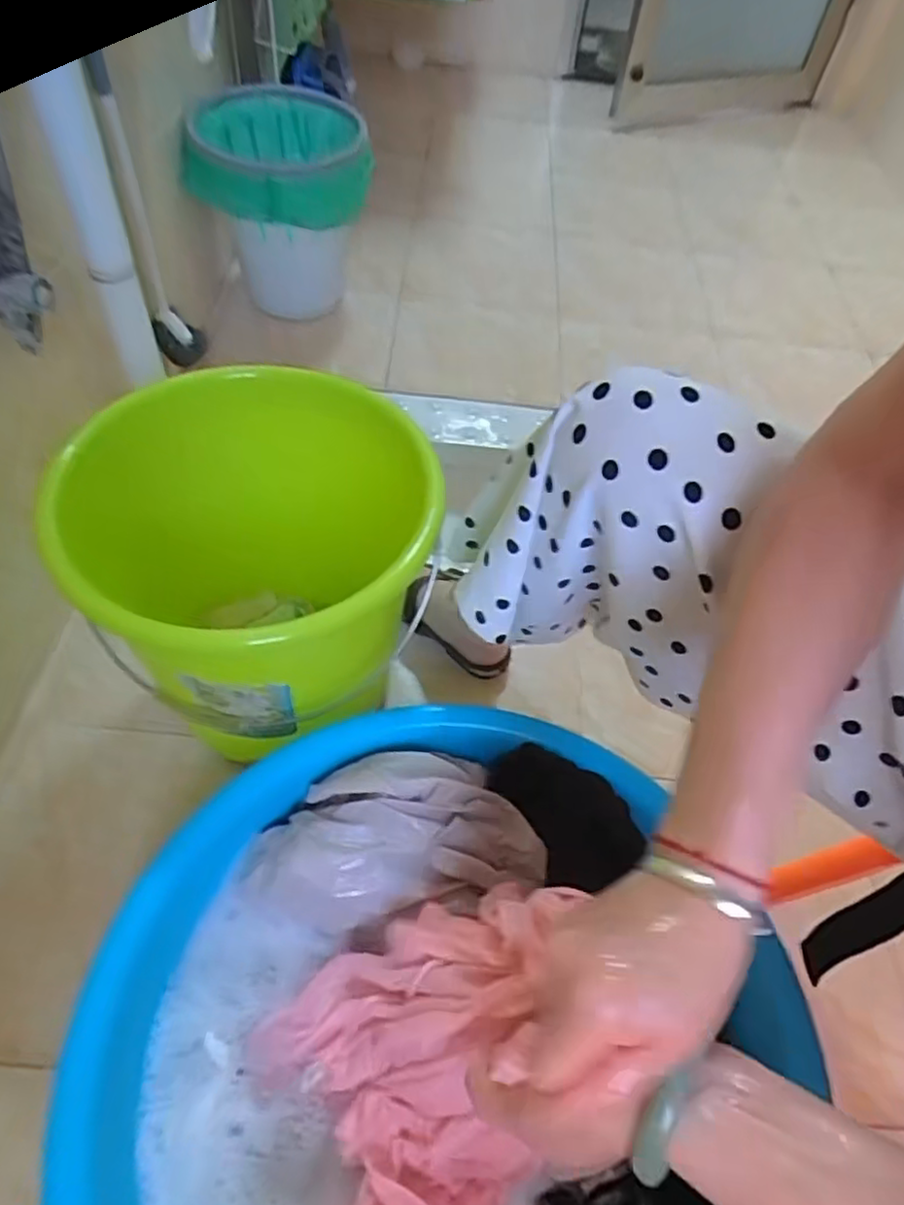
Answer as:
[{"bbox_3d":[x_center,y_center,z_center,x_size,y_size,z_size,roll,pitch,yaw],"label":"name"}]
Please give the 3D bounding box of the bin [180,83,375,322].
[{"bbox_3d":[-0.274,-0.629,1.110,0.269,0.282,0.237,-7,55,-10],"label":"bin"}]

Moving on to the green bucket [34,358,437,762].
[{"bbox_3d":[-0.199,-0.037,0.649,0.310,0.271,0.301,16,54,6],"label":"green bucket"}]

